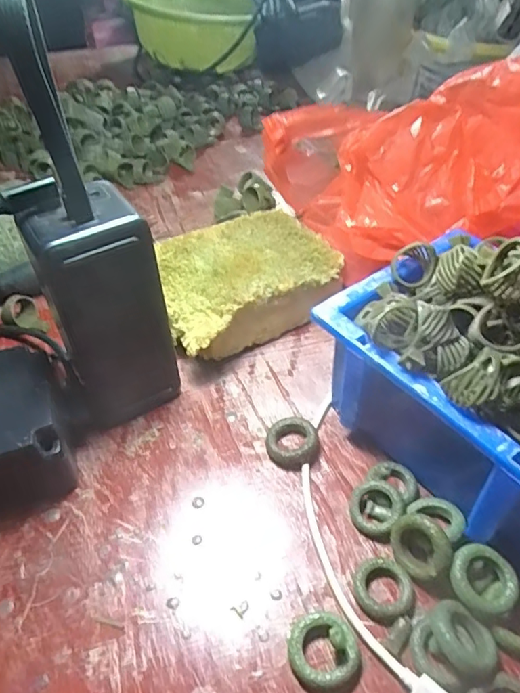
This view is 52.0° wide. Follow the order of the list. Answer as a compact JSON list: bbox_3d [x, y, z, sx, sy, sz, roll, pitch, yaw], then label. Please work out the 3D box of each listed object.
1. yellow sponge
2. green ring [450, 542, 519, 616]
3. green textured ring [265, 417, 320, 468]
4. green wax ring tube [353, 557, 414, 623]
[{"bbox_3d":[-0.010,-0.045,0.388,0.132,0.051,0.097,-24,48,-20],"label":"yellow sponge"},{"bbox_3d":[0.102,0.106,0.242,0.029,0.004,0.029,-1,64,2],"label":"green ring"},{"bbox_3d":[0.019,0.056,0.311,0.029,0.012,0.031,-2,45,2],"label":"green textured ring"},{"bbox_3d":[0.058,0.114,0.251,0.026,0.007,0.028,-2,45,2],"label":"green wax ring tube"}]

